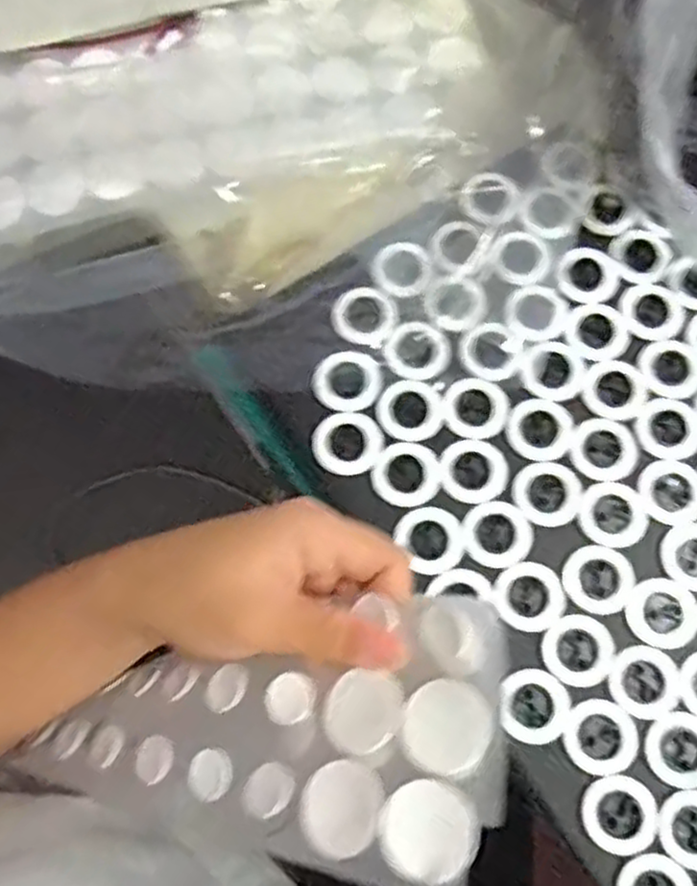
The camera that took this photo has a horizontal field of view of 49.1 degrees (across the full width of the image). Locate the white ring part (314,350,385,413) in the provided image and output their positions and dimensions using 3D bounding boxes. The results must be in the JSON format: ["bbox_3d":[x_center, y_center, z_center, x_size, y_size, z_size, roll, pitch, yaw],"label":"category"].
[{"bbox_3d":[0.000,-0.028,0.338,0.030,0.004,0.027,-32,77,-10],"label":"white ring part"}]

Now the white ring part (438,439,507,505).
[{"bbox_3d":[0.054,0.012,0.331,0.030,0.004,0.029,0,74,-1],"label":"white ring part"}]

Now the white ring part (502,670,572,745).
[{"bbox_3d":[0.075,0.106,0.307,0.028,0.004,0.028,0,74,-1],"label":"white ring part"}]

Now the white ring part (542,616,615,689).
[{"bbox_3d":[0.095,0.085,0.313,0.029,0.004,0.028,0,74,-1],"label":"white ring part"}]

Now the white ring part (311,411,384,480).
[{"bbox_3d":[-0.001,0.000,0.331,0.029,0.004,0.029,0,74,-1],"label":"white ring part"}]

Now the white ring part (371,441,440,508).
[{"bbox_3d":[0.025,0.013,0.330,0.029,0.004,0.028,0,74,-1],"label":"white ring part"}]

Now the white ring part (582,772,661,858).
[{"bbox_3d":[0.107,0.146,0.300,0.029,0.004,0.028,0,74,-1],"label":"white ring part"}]

